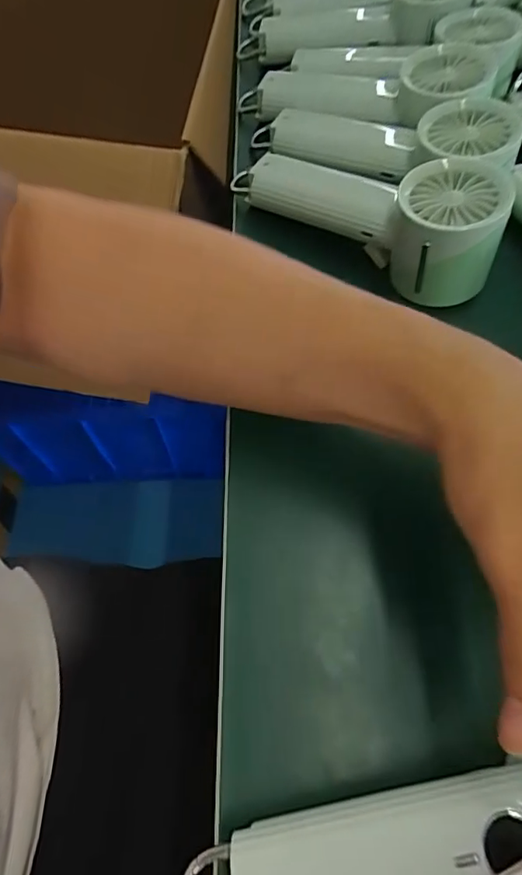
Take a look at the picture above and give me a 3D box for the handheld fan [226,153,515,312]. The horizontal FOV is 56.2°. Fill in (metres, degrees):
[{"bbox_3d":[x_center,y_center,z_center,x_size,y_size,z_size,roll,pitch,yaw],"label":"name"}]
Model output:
[{"bbox_3d":[0.068,-0.163,0.319,0.188,0.057,0.061,41,70,18],"label":"handheld fan"}]

